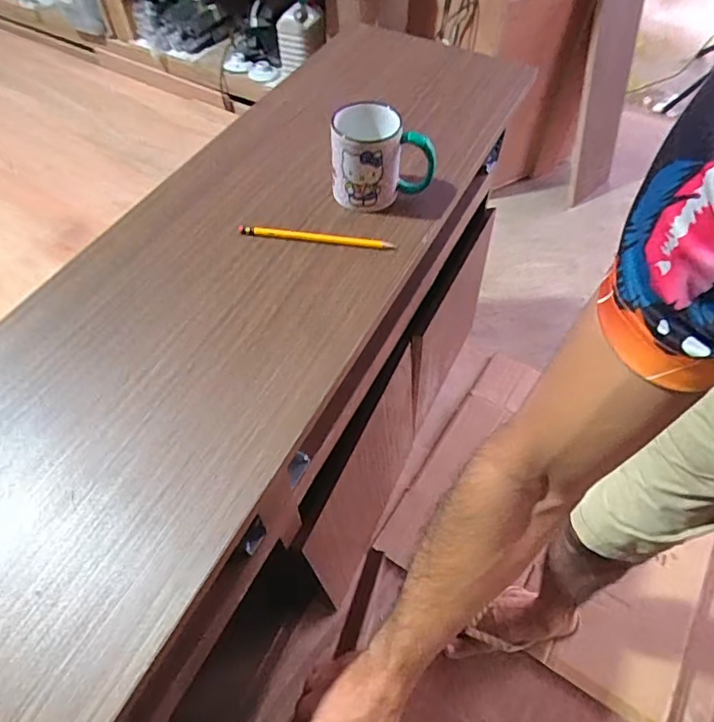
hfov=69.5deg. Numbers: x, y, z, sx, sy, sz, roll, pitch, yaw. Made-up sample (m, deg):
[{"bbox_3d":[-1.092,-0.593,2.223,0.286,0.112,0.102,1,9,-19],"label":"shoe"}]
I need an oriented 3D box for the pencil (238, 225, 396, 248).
[{"bbox_3d":[-0.048,-0.146,0.607,0.179,0.010,0.013,6,56,3],"label":"pencil"}]

